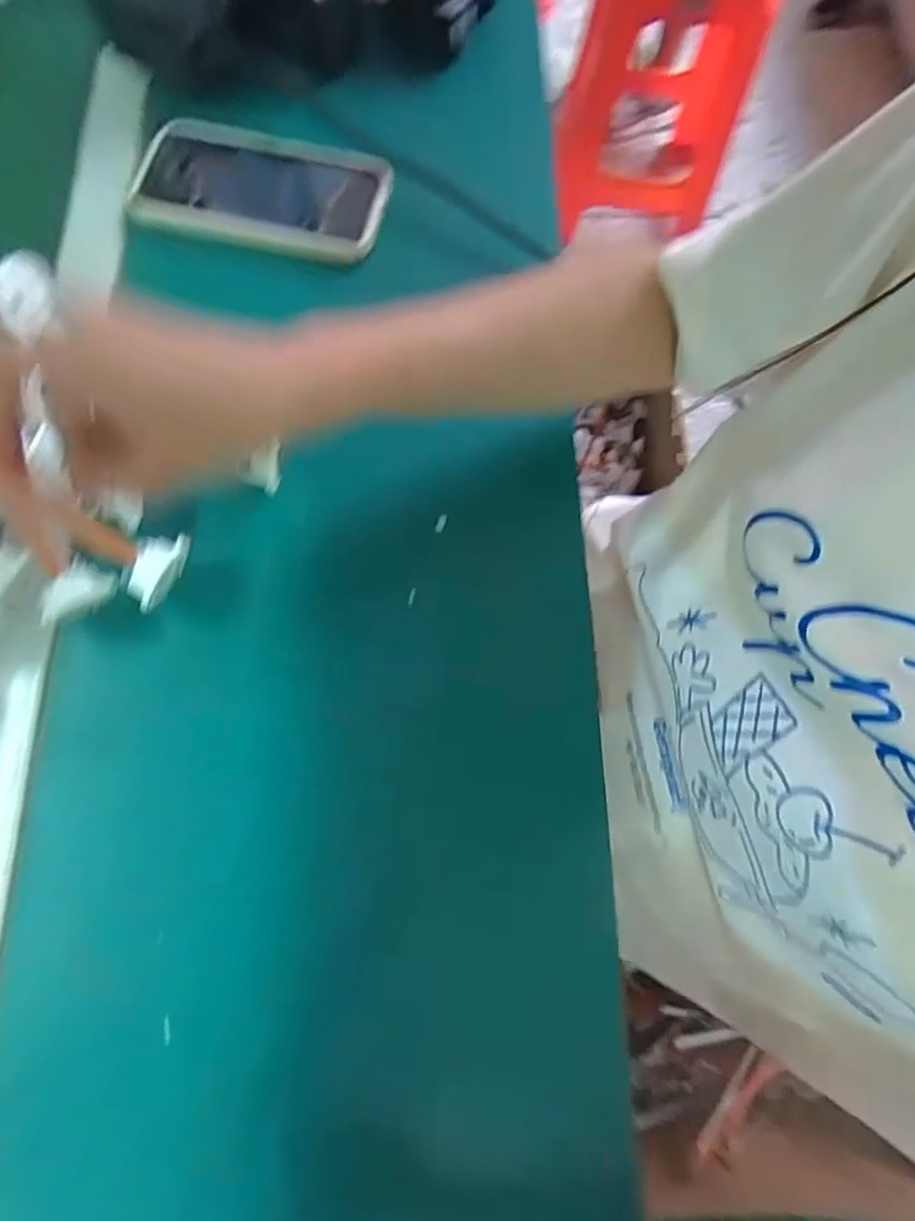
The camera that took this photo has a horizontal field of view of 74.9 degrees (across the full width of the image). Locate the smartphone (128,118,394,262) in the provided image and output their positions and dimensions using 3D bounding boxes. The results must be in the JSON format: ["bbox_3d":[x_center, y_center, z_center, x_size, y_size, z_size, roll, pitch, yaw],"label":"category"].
[{"bbox_3d":[-0.132,-0.286,0.407,0.163,0.019,0.085,13,74,2],"label":"smartphone"}]

